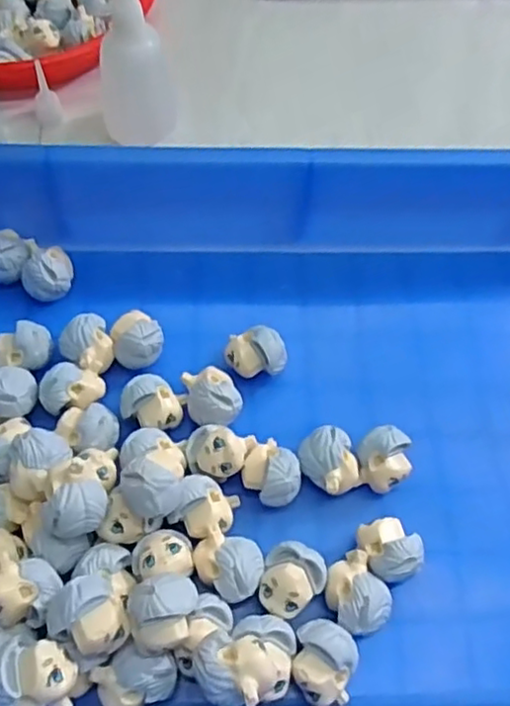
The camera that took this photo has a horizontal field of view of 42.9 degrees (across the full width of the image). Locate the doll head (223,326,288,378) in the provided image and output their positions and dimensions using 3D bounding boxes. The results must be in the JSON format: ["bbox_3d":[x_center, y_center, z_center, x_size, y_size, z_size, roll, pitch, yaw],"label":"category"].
[{"bbox_3d":[0.000,0.002,0.305,0.027,0.025,0.020,-3,60,-3],"label":"doll head"}]

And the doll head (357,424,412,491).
[{"bbox_3d":[0.056,0.047,0.281,0.024,0.025,0.023,1,60,-1],"label":"doll head"}]

